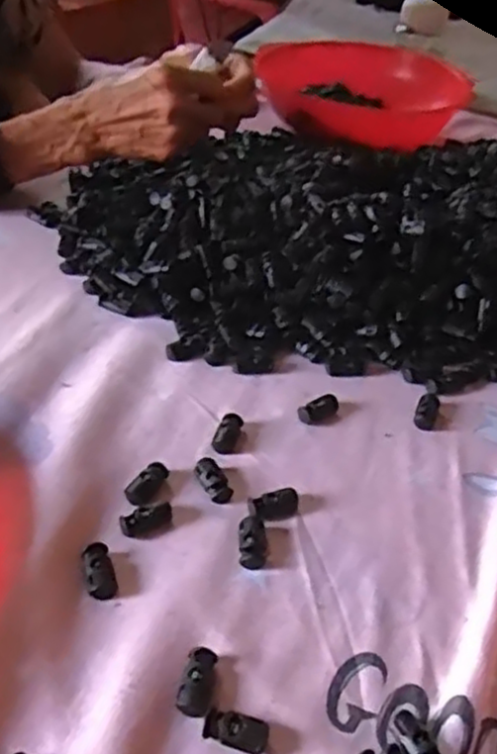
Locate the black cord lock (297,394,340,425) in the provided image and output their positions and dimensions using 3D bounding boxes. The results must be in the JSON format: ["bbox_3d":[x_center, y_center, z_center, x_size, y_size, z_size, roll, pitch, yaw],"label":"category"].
[{"bbox_3d":[0.046,0.021,0.466,0.029,0.007,0.016,-22,48,-30],"label":"black cord lock"}]

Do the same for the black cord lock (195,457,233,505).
[{"bbox_3d":[-0.020,0.058,0.408,0.013,0.009,0.028,-18,46,-26],"label":"black cord lock"}]

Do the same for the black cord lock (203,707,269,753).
[{"bbox_3d":[-0.005,0.145,0.298,0.026,0.008,0.013,12,41,7],"label":"black cord lock"}]

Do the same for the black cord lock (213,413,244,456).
[{"bbox_3d":[-0.012,0.034,0.439,0.014,0.007,0.030,12,41,6],"label":"black cord lock"}]

